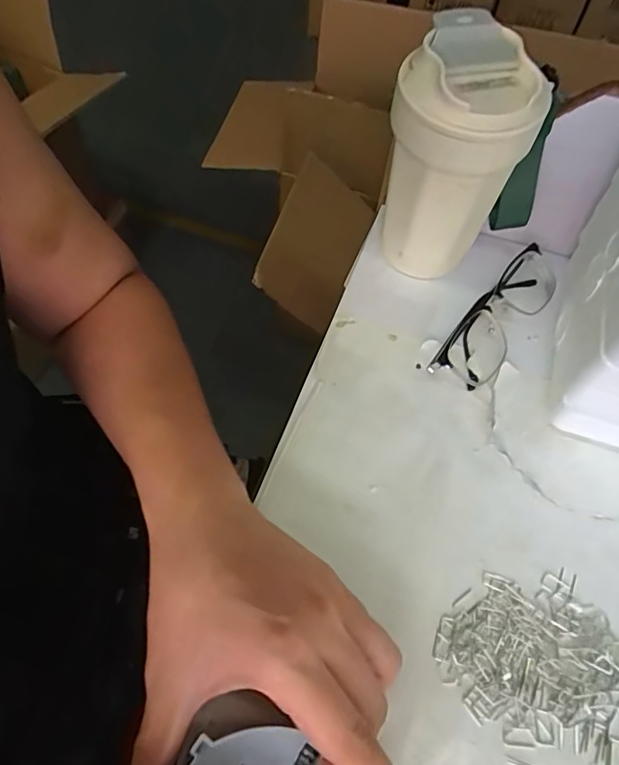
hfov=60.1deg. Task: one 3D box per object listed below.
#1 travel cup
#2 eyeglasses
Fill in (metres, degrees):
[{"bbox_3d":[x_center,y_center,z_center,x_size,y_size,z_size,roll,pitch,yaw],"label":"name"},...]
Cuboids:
[{"bbox_3d":[0.092,-0.139,0.363,0.083,0.159,0.077,2,58,-3],"label":"travel cup"},{"bbox_3d":[0.138,-0.047,0.391,0.040,0.026,0.142,35,62,17],"label":"eyeglasses"}]

